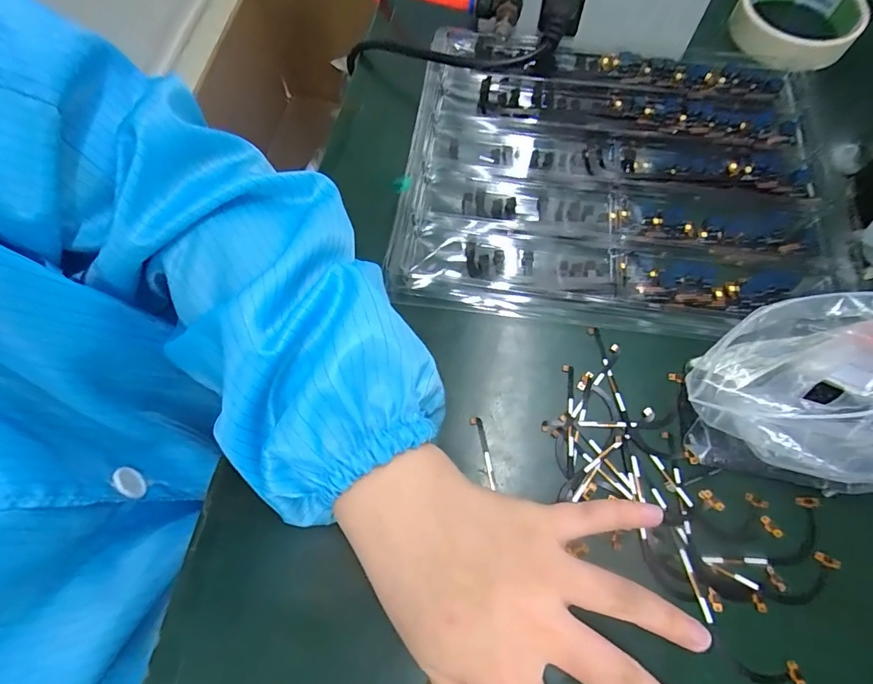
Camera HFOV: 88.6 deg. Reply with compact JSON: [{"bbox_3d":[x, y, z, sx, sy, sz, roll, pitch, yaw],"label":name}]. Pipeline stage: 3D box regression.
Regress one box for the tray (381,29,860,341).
[{"bbox_3d":[0.116,-0.114,0.293,0.266,0.019,0.217,7,70,4],"label":"tray"}]

